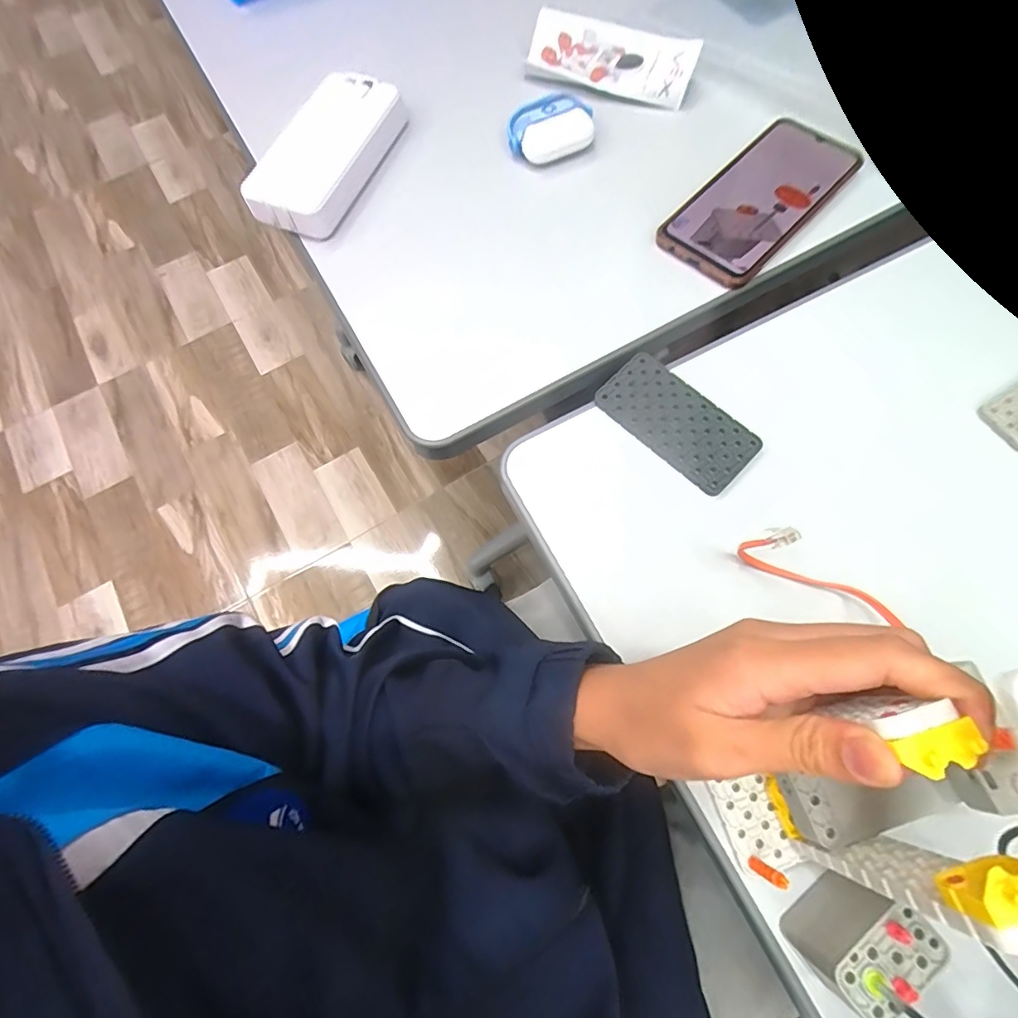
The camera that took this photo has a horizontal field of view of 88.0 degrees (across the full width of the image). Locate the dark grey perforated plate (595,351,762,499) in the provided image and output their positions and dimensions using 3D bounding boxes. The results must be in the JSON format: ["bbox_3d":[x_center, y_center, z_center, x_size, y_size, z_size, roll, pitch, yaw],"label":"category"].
[{"bbox_3d":[0.107,-0.055,0.338,0.051,0.010,0.099,-43,74,-13],"label":"dark grey perforated plate"}]

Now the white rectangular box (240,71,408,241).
[{"bbox_3d":[-0.141,-0.275,0.412,0.064,0.035,0.143,24,72,10],"label":"white rectangular box"}]

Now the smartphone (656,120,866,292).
[{"bbox_3d":[0.184,-0.229,0.389,0.075,0.017,0.154,42,76,15],"label":"smartphone"}]

